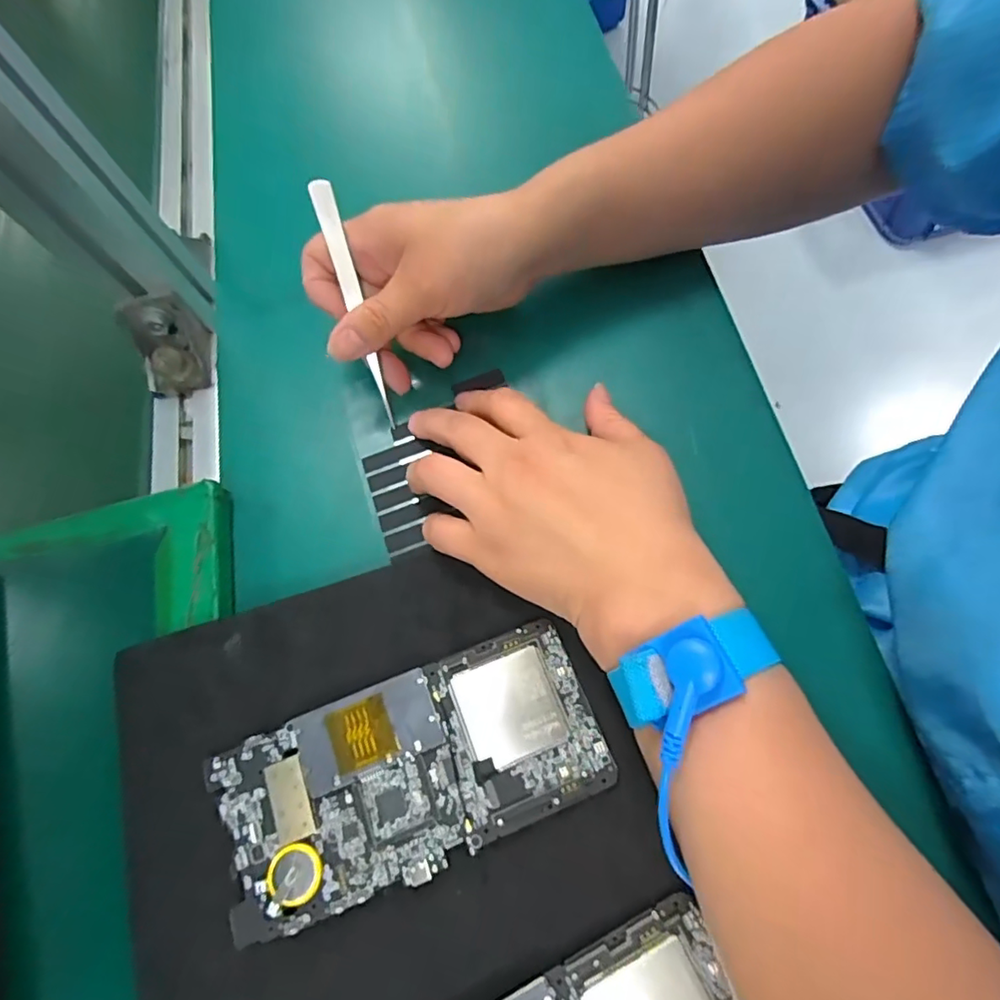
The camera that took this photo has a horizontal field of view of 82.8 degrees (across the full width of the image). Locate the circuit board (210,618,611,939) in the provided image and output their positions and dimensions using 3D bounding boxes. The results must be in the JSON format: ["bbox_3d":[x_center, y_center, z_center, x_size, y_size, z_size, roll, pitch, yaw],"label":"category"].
[{"bbox_3d":[-0.034,0.110,0.231,0.152,0.007,0.071,-22,70,-6],"label":"circuit board"}]

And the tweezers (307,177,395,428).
[{"bbox_3d":[-0.074,-0.097,0.293,0.011,0.006,0.123,-15,110,-3],"label":"tweezers"}]

